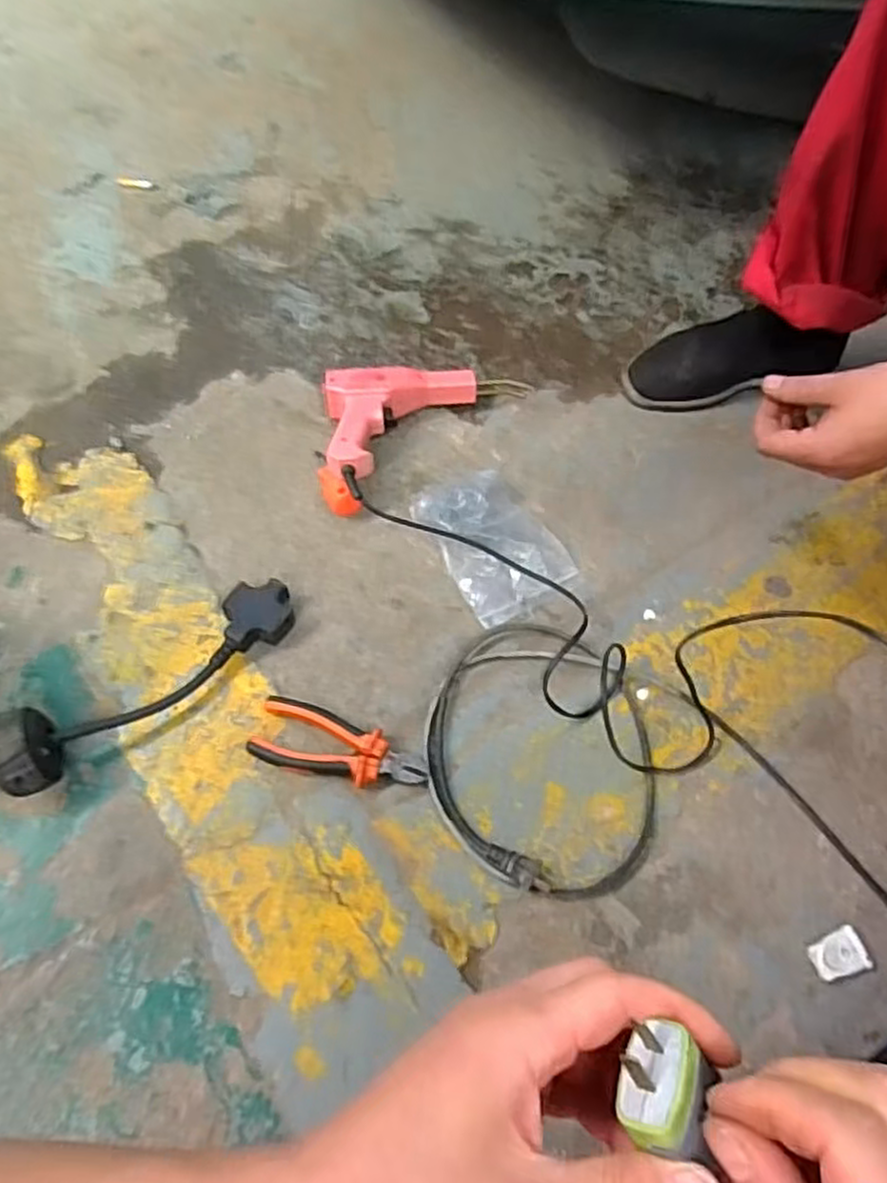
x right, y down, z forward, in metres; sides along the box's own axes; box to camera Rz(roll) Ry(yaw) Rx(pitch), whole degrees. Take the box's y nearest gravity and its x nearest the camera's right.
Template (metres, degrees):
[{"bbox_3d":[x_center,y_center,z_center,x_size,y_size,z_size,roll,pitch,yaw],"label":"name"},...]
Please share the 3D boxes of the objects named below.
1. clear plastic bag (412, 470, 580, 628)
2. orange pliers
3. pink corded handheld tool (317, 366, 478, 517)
[{"bbox_3d":[0.052,-0.051,0.743,0.110,0.035,0.151,-27,64,-15],"label":"clear plastic bag"},{"bbox_3d":[-0.090,0.130,0.638,0.153,0.030,0.062,12,61,6],"label":"orange pliers"},{"bbox_3d":[-0.046,-0.165,0.791,0.165,0.058,0.186,0,60,-1],"label":"pink corded handheld tool"}]

